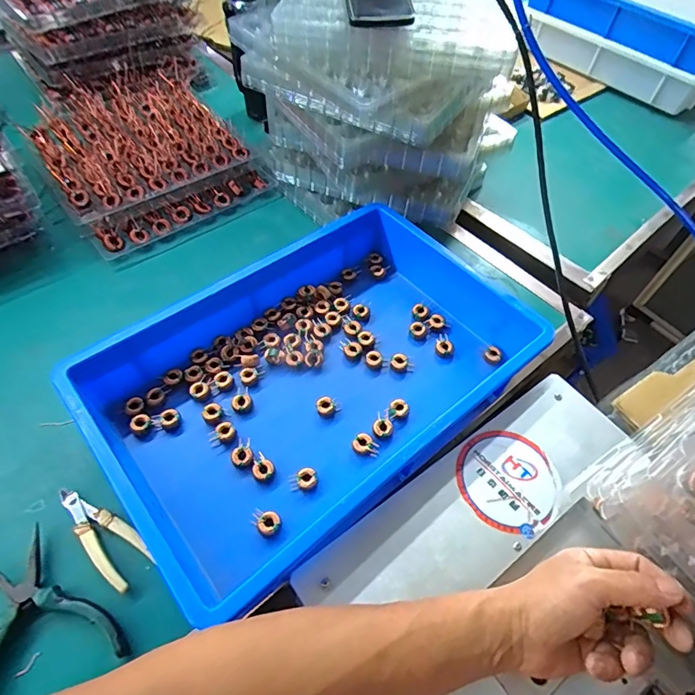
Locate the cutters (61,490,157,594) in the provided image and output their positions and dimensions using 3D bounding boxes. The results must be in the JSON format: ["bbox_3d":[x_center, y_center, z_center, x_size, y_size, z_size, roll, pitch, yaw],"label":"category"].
[{"bbox_3d":[-0.229,0.170,0.427,0.116,0.010,0.039,35,59,20],"label":"cutters"}]

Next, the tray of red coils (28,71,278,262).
[{"bbox_3d":[-0.326,-0.318,0.728,0.278,0.083,0.338,-31,62,-24],"label":"tray of red coils"}]

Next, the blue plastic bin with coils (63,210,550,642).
[{"bbox_3d":[-0.032,0.027,0.502,0.427,0.085,0.281,-33,63,-25],"label":"blue plastic bin with coils"}]

